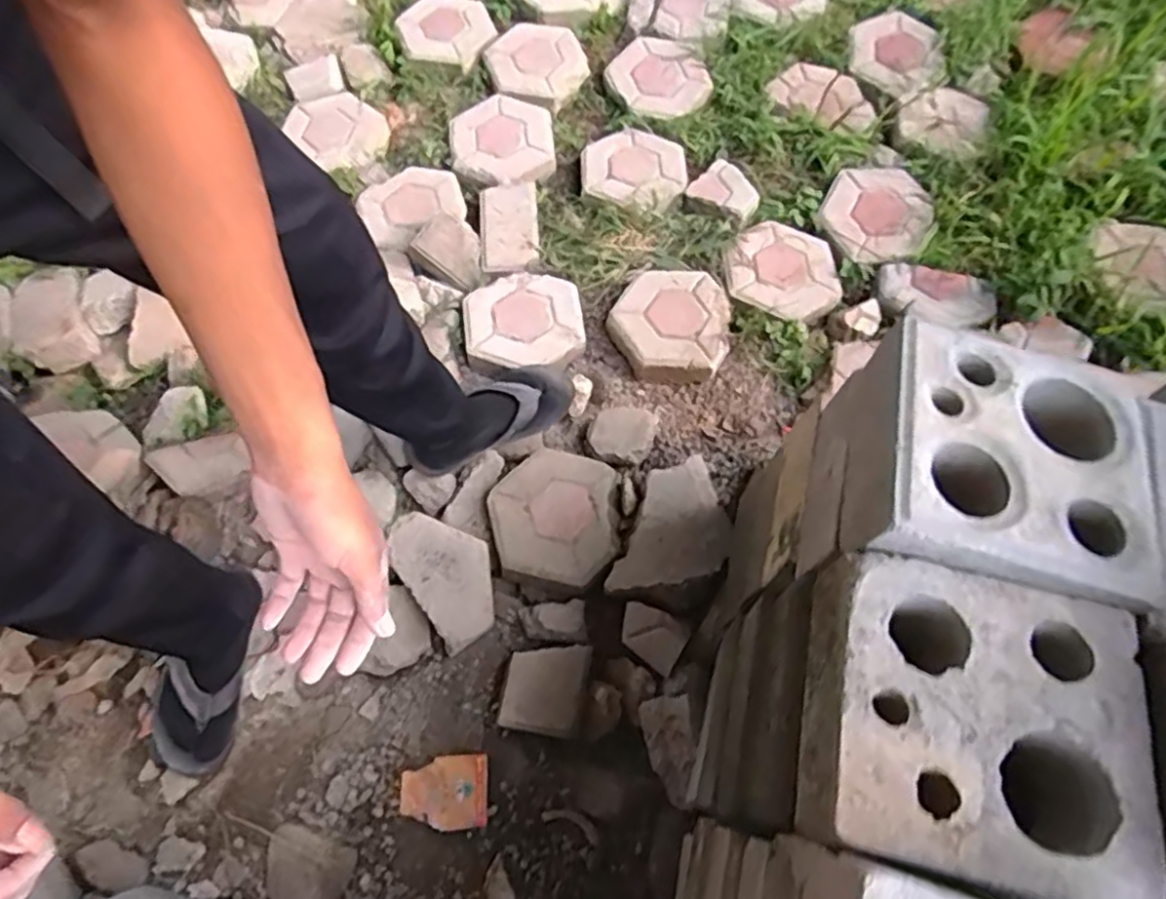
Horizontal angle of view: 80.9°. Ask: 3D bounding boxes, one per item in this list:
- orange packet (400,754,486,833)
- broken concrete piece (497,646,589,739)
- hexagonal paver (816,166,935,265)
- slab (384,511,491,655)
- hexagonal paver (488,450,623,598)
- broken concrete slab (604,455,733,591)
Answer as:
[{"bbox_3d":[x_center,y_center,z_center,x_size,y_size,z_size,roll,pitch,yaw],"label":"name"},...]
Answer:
[{"bbox_3d":[-0.181,0.447,0.890,0.109,0.004,0.087,-3,67,-1],"label":"orange packet"},{"bbox_3d":[-0.051,0.316,0.904,0.110,0.026,0.114,12,73,-13],"label":"broken concrete piece"},{"bbox_3d":[0.547,-0.443,1.270,0.208,0.036,0.192,-32,69,-13],"label":"hexagonal paver"},{"bbox_3d":[-0.187,0.174,0.955,0.117,0.034,0.189,-32,69,-13],"label":"slab"},{"bbox_3d":[-0.043,0.101,1.011,0.179,0.045,0.204,0,67,1],"label":"hexagonal paver"},{"bbox_3d":[0.141,0.114,0.985,0.139,0.032,0.221,20,69,9],"label":"broken concrete slab"}]

